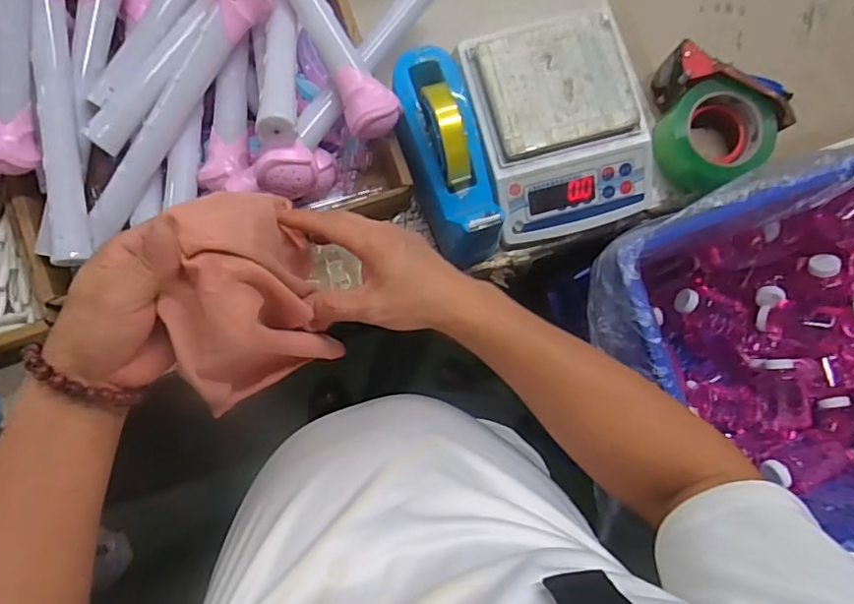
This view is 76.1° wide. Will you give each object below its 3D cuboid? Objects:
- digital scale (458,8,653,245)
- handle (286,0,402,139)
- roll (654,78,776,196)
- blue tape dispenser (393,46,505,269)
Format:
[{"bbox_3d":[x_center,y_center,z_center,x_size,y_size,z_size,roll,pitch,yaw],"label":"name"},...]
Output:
[{"bbox_3d":[0.141,-0.188,0.592,0.178,0.080,0.223,-17,87,-6],"label":"digital scale"},{"bbox_3d":[-0.115,-0.297,0.504,0.050,0.039,0.309,-28,88,-6],"label":"handle"},{"bbox_3d":[0.312,-0.180,0.604,0.097,0.070,0.108,-33,89,-7],"label":"roll"},{"bbox_3d":[0.025,-0.140,0.538,0.076,0.097,0.217,-19,102,-6],"label":"blue tape dispenser"}]

